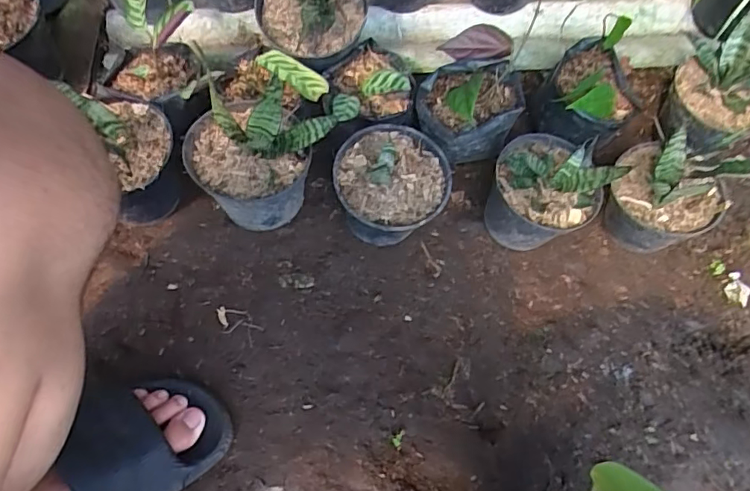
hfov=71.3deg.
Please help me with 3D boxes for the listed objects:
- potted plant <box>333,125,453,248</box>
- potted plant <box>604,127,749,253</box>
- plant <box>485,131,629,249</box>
[{"bbox_3d":[0.018,-0.065,0.578,0.122,0.144,0.124,9,64,1],"label":"potted plant"},{"bbox_3d":[0.324,-0.058,0.585,0.104,0.162,0.116,-41,73,-19],"label":"potted plant"},{"bbox_3d":[0.192,-0.064,0.588,0.111,0.146,0.115,1,64,-2],"label":"plant"}]

